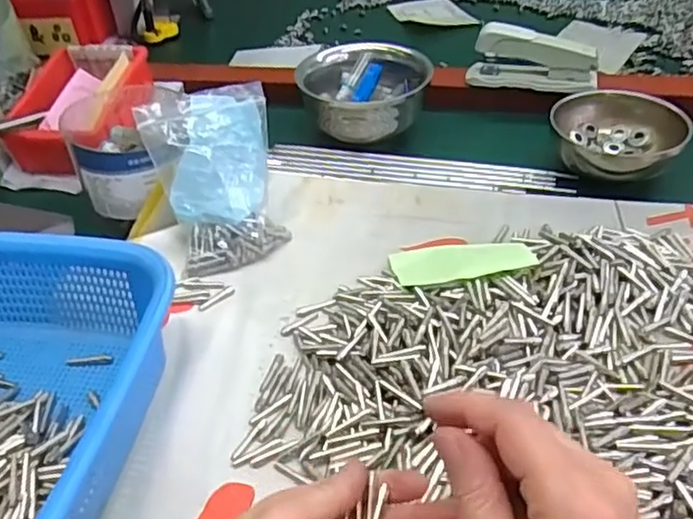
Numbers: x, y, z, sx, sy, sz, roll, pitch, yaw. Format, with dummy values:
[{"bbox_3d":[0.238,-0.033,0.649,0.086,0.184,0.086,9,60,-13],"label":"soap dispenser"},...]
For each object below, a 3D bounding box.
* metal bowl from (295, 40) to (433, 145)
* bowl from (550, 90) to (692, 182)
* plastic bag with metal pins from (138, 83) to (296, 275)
[{"bbox_3d":[0.015,-0.163,0.618,0.114,0.078,0.114,-4,40,3],"label":"metal bowl"},{"bbox_3d":[0.227,-0.102,0.536,0.092,0.052,0.101,-21,42,-16],"label":"bowl"},{"bbox_3d":[-0.096,-0.061,0.481,0.090,0.130,0.035,-17,14,-17],"label":"plastic bag with metal pins"}]

